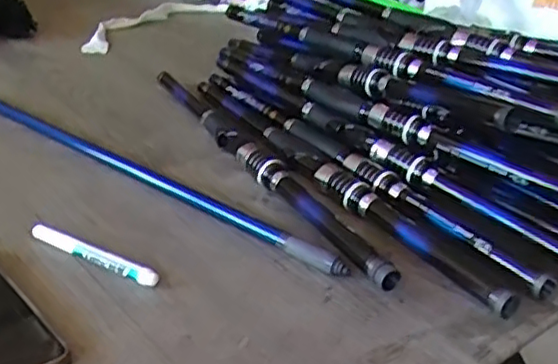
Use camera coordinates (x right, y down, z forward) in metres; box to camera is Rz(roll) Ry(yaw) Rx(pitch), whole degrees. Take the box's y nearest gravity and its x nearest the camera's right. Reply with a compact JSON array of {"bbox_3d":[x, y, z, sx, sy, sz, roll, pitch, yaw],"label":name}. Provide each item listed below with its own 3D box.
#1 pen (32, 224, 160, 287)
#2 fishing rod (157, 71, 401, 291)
[{"bbox_3d":[-0.141,0.054,0.487,0.122,0.012,0.013,18,29,26],"label":"pen"},{"bbox_3d":[-0.034,-0.036,0.669,0.037,0.024,0.524,-11,29,-27],"label":"fishing rod"}]

